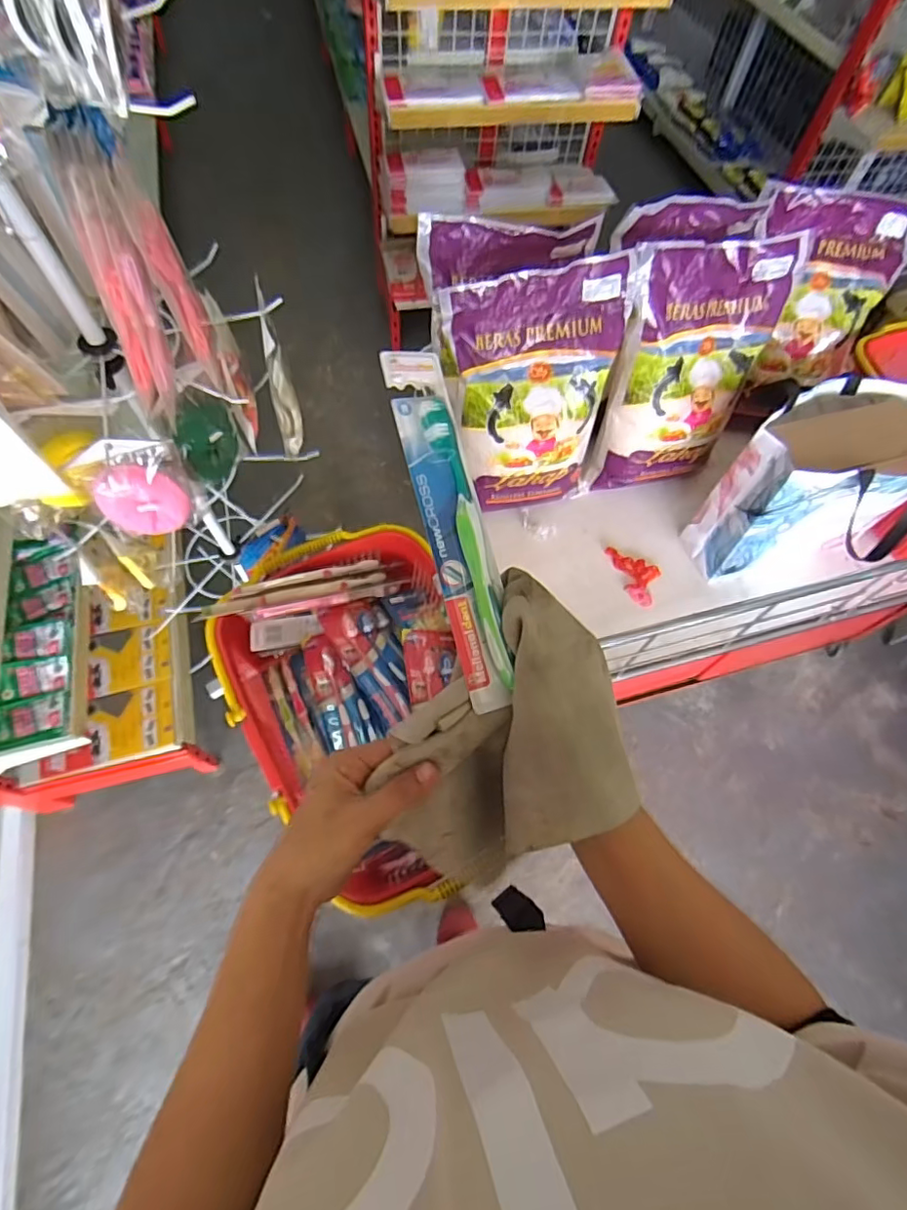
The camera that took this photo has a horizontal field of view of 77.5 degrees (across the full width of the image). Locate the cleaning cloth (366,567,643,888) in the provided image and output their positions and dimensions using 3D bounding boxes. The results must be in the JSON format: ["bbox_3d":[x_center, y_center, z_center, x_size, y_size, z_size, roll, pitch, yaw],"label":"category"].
[{"bbox_3d":[0.039,0.100,0.355,0.140,0.124,0.159,39,67,15],"label":"cleaning cloth"}]

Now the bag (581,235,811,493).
[{"bbox_3d":[0.389,-0.386,0.937,0.281,0.383,0.101,-16,37,-12],"label":"bag"}]

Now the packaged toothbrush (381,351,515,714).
[{"bbox_3d":[0.000,-0.051,0.352,0.038,0.016,0.230,-13,84,-10],"label":"packaged toothbrush"}]

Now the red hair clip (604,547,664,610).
[{"bbox_3d":[0.301,-0.047,0.980,0.100,0.018,0.090,25,64,9],"label":"red hair clip"}]

